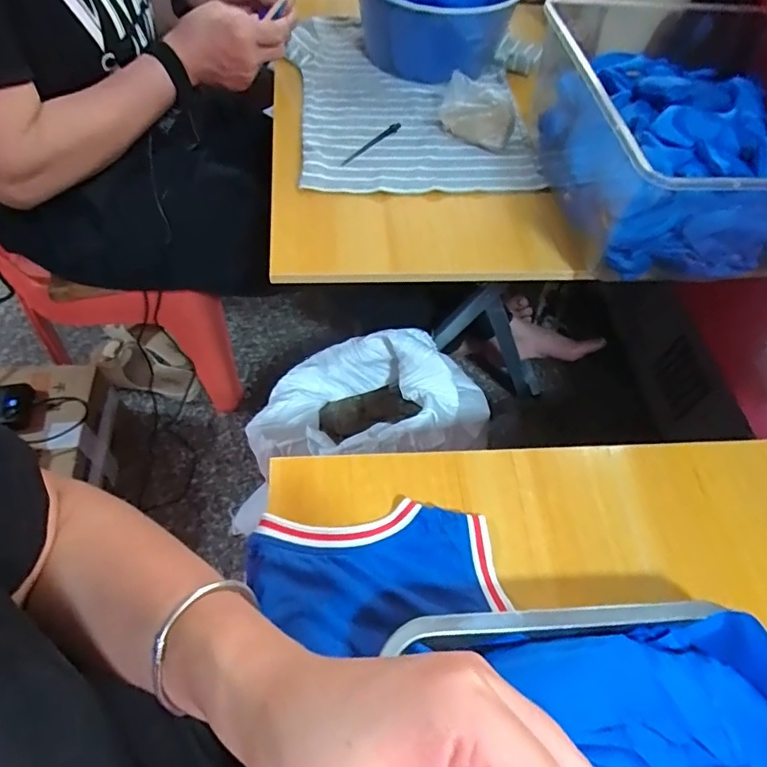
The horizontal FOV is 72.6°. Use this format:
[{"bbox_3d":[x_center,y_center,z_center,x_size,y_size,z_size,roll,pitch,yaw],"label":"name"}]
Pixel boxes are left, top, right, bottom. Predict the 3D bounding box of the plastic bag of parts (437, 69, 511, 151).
[{"bbox_3d":[0.112,-0.321,0.627,0.092,0.041,0.066,17,57,6],"label":"plastic bag of parts"}]

